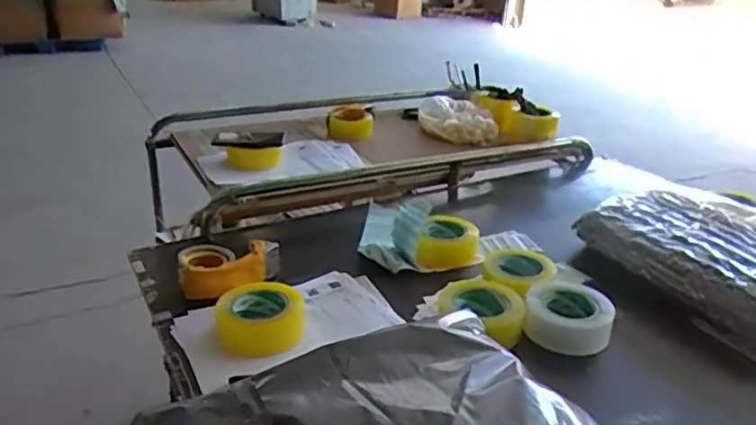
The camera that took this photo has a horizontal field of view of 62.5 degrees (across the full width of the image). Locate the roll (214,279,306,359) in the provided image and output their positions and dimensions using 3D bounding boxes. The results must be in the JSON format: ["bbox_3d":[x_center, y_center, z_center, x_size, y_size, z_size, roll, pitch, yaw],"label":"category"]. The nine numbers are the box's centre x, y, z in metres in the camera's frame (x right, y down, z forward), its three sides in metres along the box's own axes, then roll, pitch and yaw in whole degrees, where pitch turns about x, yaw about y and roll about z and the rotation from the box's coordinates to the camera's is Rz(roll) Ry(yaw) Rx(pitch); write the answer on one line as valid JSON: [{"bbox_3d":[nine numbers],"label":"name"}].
[{"bbox_3d":[-0.171,0.157,0.908,0.125,0.057,0.123,-3,26,-11],"label":"roll"}]

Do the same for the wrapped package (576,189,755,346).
[{"bbox_3d":[0.585,0.071,1.065,0.296,0.085,0.408,-11,29,-26],"label":"wrapped package"}]

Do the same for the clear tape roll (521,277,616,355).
[{"bbox_3d":[0.276,0.156,0.907,0.122,0.061,0.127,12,27,19],"label":"clear tape roll"}]

